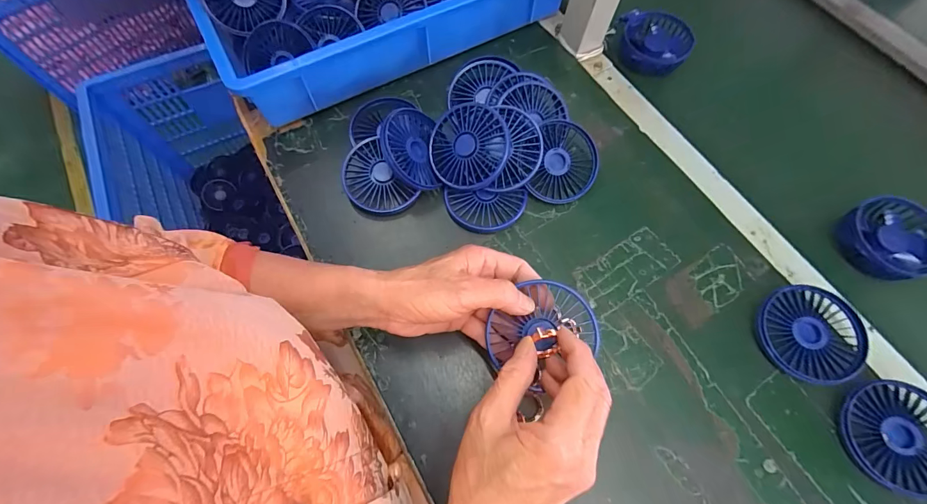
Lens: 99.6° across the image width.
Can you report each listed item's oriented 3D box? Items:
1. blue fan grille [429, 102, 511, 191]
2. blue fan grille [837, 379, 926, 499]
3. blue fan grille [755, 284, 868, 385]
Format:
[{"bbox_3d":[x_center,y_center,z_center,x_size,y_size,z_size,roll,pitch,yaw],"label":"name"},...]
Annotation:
[{"bbox_3d":[0.005,-0.108,0.405,0.082,0.012,0.084,-4,94,20],"label":"blue fan grille"},{"bbox_3d":[0.370,0.155,0.331,0.088,0.021,0.084,-8,69,-4],"label":"blue fan grille"},{"bbox_3d":[0.320,0.076,0.364,0.090,0.020,0.084,0,68,-1],"label":"blue fan grille"}]

